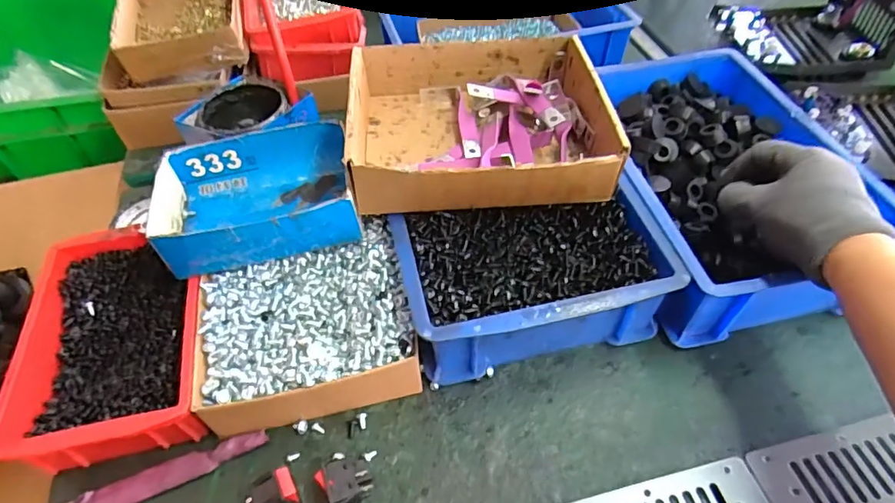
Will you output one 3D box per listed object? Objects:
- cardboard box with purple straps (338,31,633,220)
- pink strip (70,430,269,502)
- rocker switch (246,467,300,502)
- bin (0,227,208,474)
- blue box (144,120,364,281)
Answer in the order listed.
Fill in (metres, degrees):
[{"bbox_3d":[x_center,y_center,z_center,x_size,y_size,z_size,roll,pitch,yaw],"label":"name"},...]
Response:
[{"bbox_3d":[0.027,-0.116,0.463,0.213,0.057,0.189,-5,50,-1],"label":"cardboard box with purple straps"},{"bbox_3d":[-0.206,0.164,0.380,0.145,0.011,0.020,-19,52,-13],"label":"pink strip"},{"bbox_3d":[-0.120,0.167,0.356,0.034,0.031,0.020,-18,52,-12],"label":"rocker switch"},{"bbox_3d":[-0.258,0.069,0.426,0.130,0.061,0.198,-11,50,-6],"label":"bin"},{"bbox_3d":[-0.160,-0.046,0.449,0.155,0.054,0.122,-12,51,-7],"label":"blue box"}]

